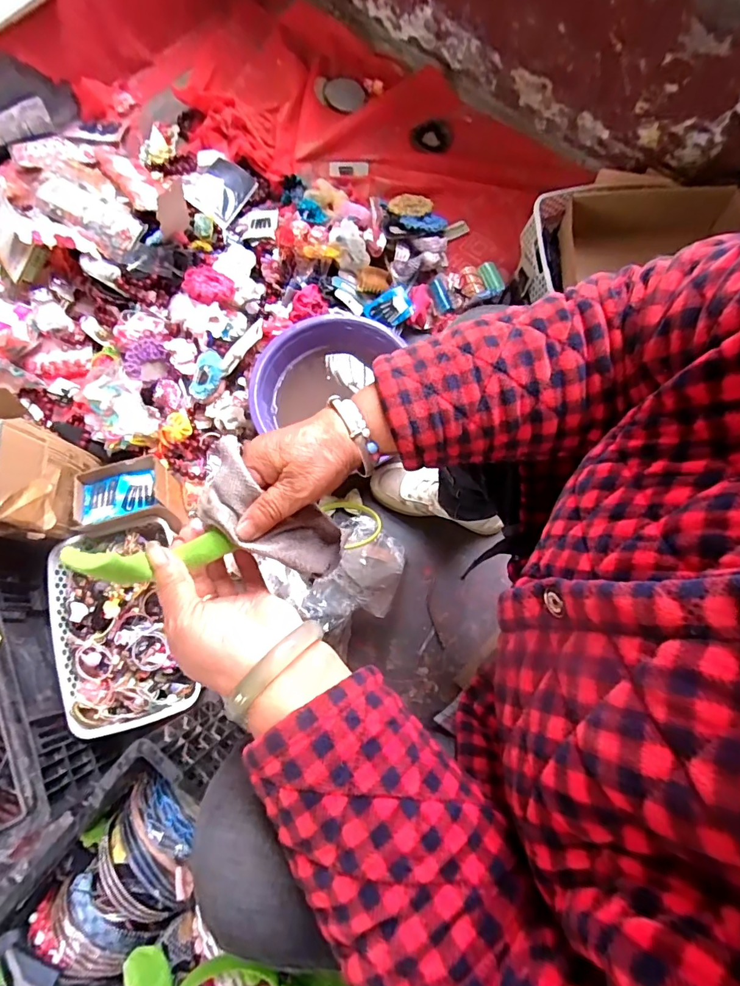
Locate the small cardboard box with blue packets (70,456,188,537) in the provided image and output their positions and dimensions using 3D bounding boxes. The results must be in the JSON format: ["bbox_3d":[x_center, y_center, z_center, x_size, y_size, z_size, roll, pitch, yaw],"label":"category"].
[{"bbox_3d":[-0.391,0.007,0.739,0.139,0.077,0.112,-11,76,-3],"label":"small cardboard box with blue packets"}]

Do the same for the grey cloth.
[{"bbox_3d":[-0.065,0.022,0.339,0.131,0.033,0.057,39,75,-31],"label":"grey cloth"}]

